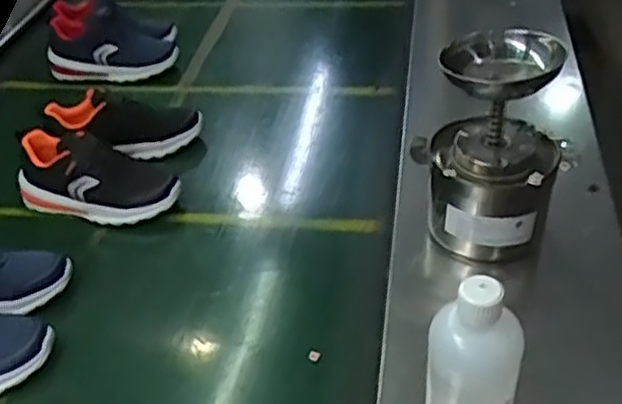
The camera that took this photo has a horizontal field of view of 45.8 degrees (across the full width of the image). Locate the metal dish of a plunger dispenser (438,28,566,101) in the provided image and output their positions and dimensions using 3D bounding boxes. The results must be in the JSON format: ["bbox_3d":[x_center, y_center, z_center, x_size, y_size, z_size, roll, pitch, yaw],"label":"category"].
[{"bbox_3d":[0.200,-0.140,0.766,0.127,0.047,0.107,-5,37,2],"label":"metal dish of a plunger dispenser"}]

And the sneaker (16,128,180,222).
[{"bbox_3d":[-0.289,-0.029,0.999,0.219,0.098,0.077,14,40,6],"label":"sneaker"}]

